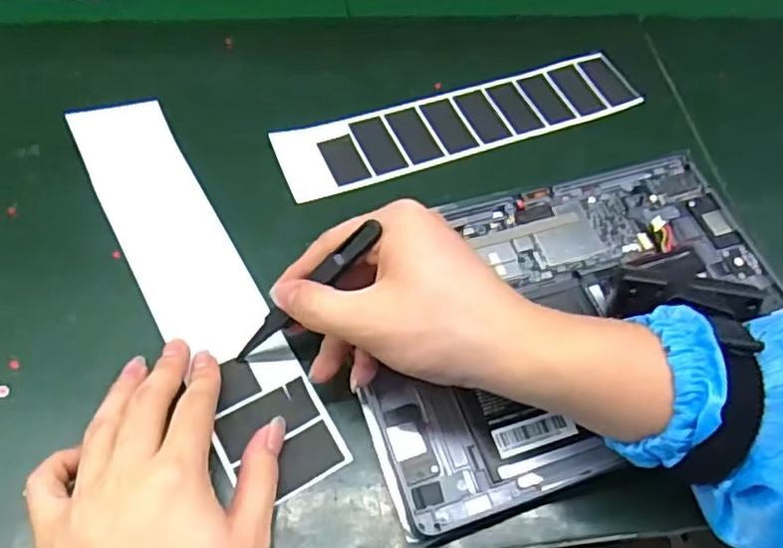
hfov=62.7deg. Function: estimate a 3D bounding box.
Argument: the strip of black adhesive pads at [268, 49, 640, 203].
[{"bbox_3d":[0.051,-0.107,0.449,0.261,0.005,0.059,-18,63,-15],"label":"strip of black adhesive pads"}]

